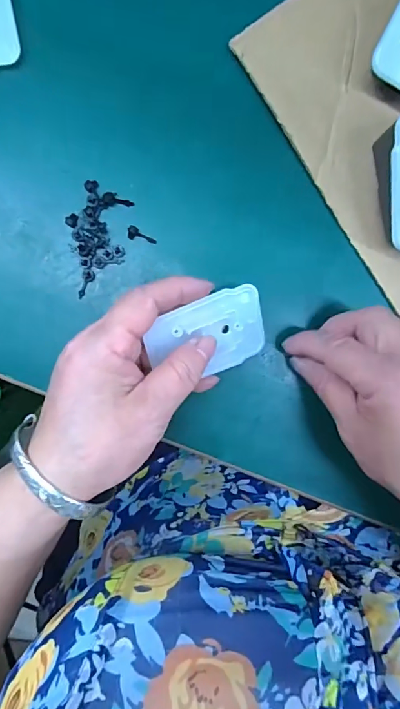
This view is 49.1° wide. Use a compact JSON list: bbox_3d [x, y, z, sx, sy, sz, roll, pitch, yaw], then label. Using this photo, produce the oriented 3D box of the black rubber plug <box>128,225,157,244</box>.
[{"bbox_3d":[-0.034,-0.070,0.259,0.018,0.004,0.008,17,90,-16],"label":"black rubber plug"}]

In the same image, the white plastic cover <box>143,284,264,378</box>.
[{"bbox_3d":[0.005,-0.008,0.245,0.070,0.007,0.045,-22,117,-15],"label":"white plastic cover"}]

